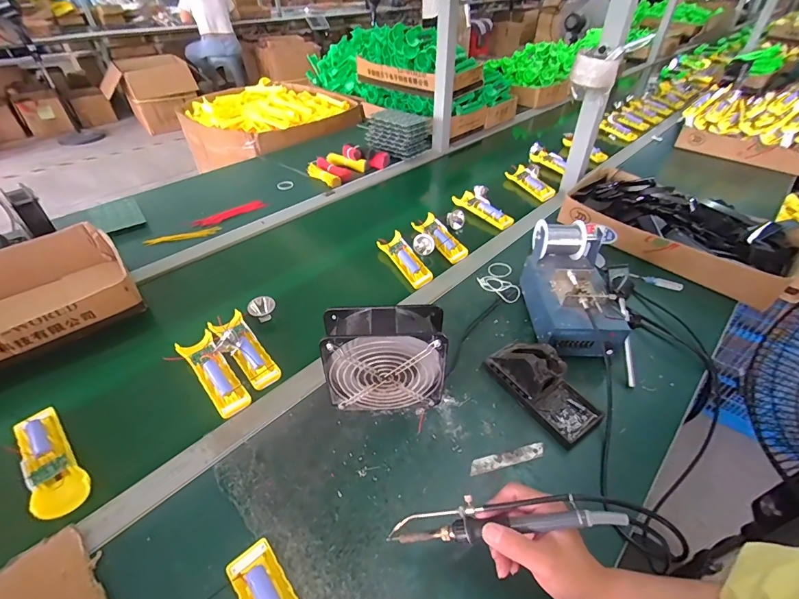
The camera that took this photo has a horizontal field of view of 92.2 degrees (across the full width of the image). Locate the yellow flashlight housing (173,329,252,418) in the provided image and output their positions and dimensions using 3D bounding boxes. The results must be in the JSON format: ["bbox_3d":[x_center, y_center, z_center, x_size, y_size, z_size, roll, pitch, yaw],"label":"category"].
[{"bbox_3d":[-0.270,0.105,0.558,0.046,0.026,0.152,-31,50,-30],"label":"yellow flashlight housing"}]

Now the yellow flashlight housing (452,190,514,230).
[{"bbox_3d":[0.199,-0.215,0.916,0.039,0.032,0.162,-29,49,-29],"label":"yellow flashlight housing"}]

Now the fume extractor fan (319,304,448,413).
[{"bbox_3d":[-0.019,0.082,0.501,0.146,0.151,0.056,-2,41,-2],"label":"fume extractor fan"}]

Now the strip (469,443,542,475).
[{"bbox_3d":[0.138,0.200,0.486,0.101,0.004,0.018,-10,42,-11],"label":"strip"}]

